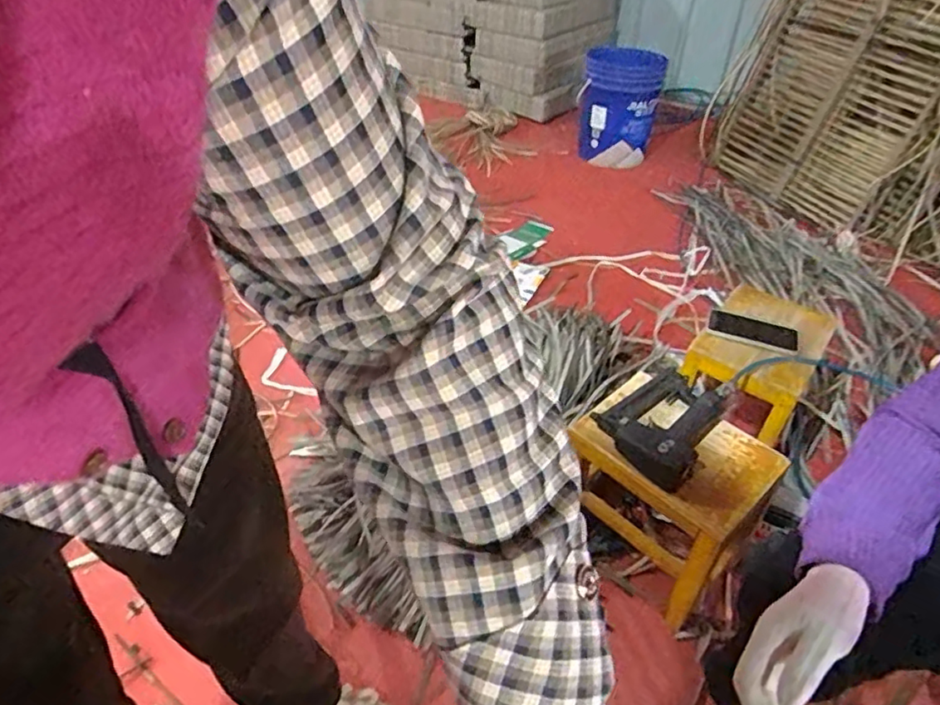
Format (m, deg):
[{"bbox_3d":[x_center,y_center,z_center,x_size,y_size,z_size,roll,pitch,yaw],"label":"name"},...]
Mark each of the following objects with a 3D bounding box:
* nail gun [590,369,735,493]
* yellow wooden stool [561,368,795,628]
[{"bbox_3d":[0.300,0.093,0.943,0.153,0.052,0.231,27,49,25],"label":"nail gun"},{"bbox_3d":[0.308,0.244,1.007,0.210,0.296,0.268,-32,52,-30],"label":"yellow wooden stool"}]

